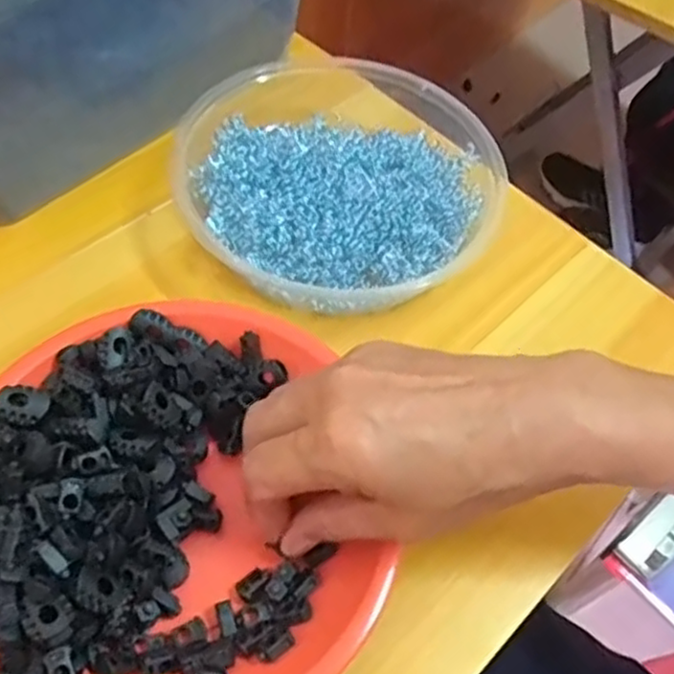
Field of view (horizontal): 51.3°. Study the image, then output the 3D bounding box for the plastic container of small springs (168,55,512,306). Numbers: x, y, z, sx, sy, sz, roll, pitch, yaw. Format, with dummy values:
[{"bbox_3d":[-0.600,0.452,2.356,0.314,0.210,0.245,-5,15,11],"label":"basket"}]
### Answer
[{"bbox_3d":[0.000,-0.098,0.416,0.184,0.038,0.176,2,56,-3],"label":"plastic container of small springs"}]

